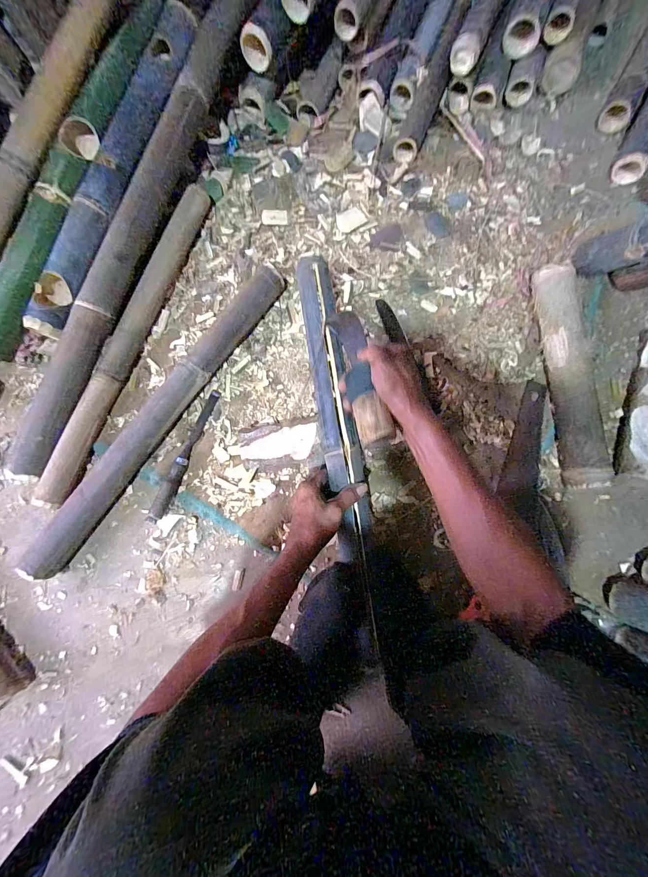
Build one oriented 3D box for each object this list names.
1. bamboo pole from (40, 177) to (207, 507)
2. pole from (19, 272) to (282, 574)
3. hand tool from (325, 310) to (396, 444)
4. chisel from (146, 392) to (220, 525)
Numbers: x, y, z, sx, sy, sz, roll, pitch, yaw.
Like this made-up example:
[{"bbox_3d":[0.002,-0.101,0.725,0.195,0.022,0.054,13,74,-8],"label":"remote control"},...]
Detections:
[{"bbox_3d":[-0.365,-0.197,0.638,0.049,0.044,0.658,18,80,3],"label":"bamboo pole"},{"bbox_3d":[-0.281,-0.048,0.598,0.053,0.068,0.658,34,81,6],"label":"pole"},{"bbox_3d":[0.046,-0.099,0.457,0.042,0.033,0.234,-9,59,-2],"label":"hand tool"},{"bbox_3d":[-0.250,0.030,0.605,0.025,0.021,0.258,21,80,4],"label":"chisel"}]

